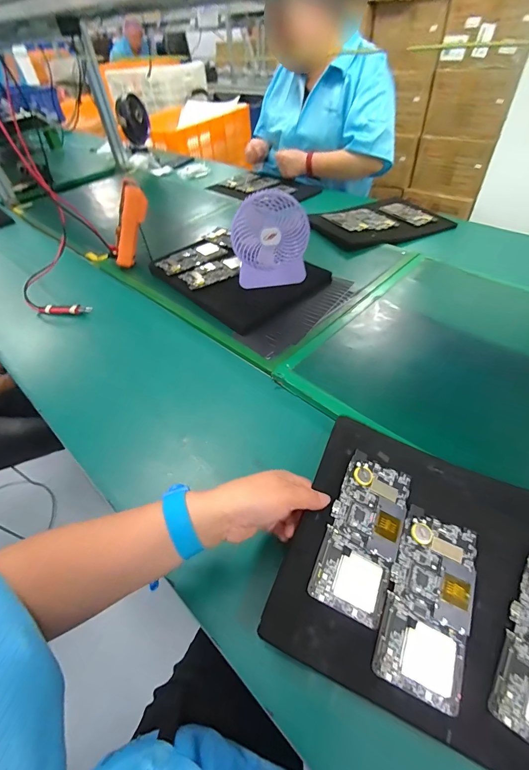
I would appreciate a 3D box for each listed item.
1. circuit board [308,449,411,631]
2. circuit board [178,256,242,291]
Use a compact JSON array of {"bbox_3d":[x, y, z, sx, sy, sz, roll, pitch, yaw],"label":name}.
[{"bbox_3d":[0.104,0.152,0.354,0.072,0.006,0.153,26,61,6],"label":"circuit board"},{"bbox_3d":[-0.110,-0.250,0.745,0.137,0.009,0.074,-27,54,-20],"label":"circuit board"}]

